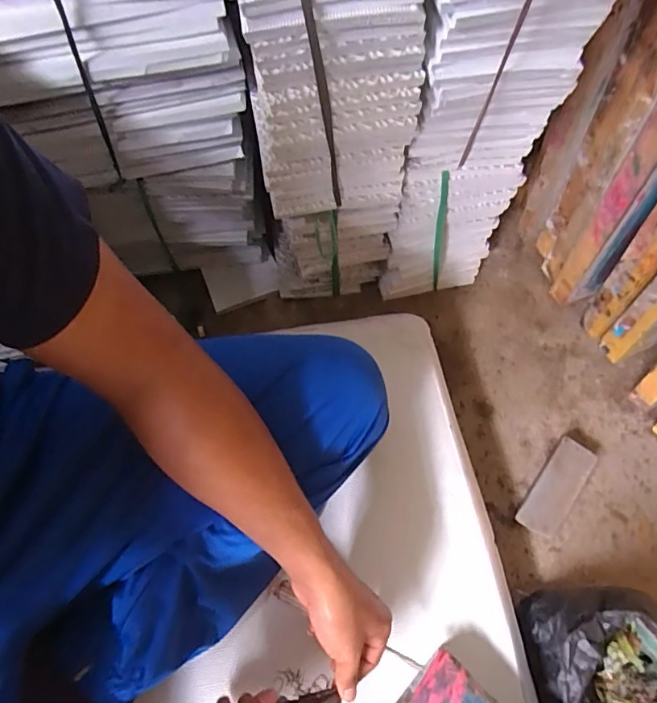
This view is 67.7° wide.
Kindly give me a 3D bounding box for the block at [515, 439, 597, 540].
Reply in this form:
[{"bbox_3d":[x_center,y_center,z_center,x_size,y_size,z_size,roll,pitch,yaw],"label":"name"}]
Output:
[{"bbox_3d":[0.303,0.181,0.652,0.051,0.034,0.136,34,71,14],"label":"block"}]

